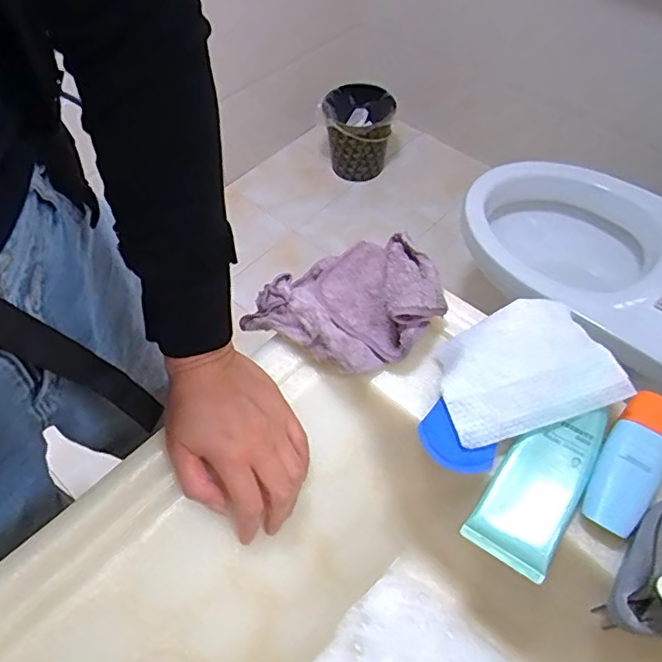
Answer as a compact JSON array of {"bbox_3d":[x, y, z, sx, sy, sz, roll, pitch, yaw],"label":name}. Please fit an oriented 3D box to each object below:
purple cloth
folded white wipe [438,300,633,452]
[{"bbox_3d":[0.018,-0.030,0.479,0.137,0.047,0.135,30,61,21],"label":"purple cloth"},{"bbox_3d":[0.145,0.027,0.429,0.124,0.025,0.097,-20,66,4],"label":"folded white wipe"}]

